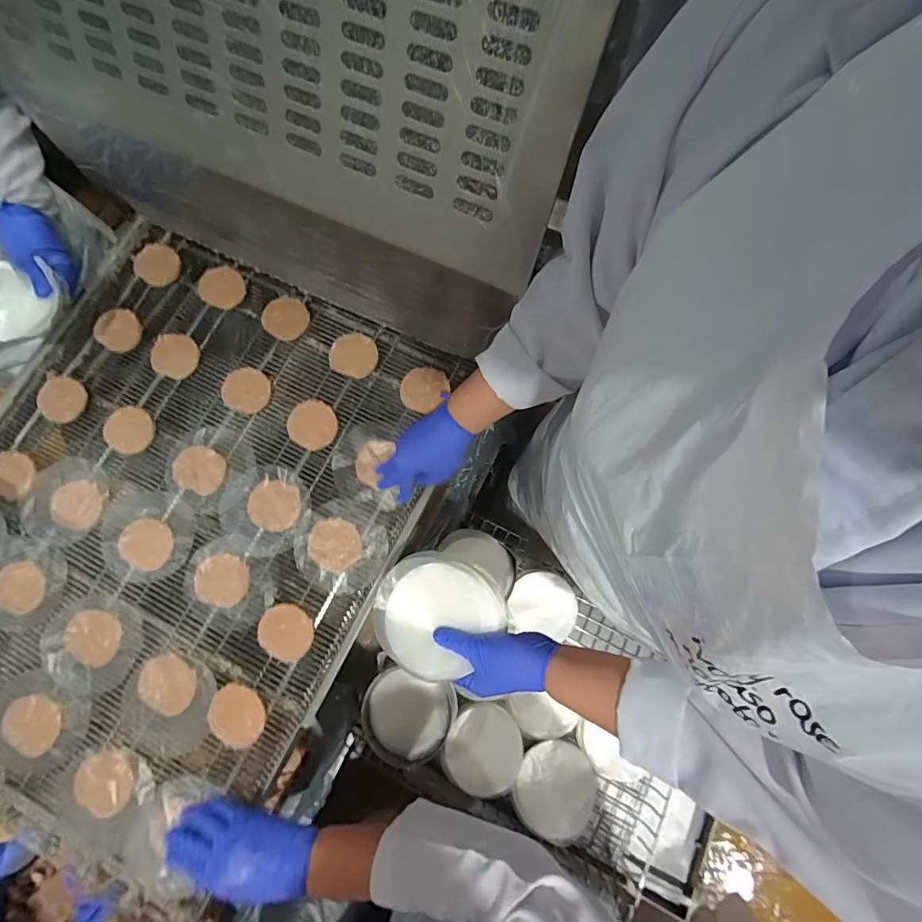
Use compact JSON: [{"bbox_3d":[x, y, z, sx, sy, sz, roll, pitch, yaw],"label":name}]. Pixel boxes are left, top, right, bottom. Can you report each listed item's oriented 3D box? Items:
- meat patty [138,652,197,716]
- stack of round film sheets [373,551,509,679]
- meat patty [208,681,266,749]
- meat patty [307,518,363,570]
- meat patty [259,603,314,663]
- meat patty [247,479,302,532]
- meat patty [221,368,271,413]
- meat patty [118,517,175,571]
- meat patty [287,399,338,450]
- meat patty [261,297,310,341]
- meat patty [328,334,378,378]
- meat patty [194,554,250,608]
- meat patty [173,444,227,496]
[{"bbox_3d":[-0.367,0.277,0.563,0.071,0.013,0.065,0,73,0],"label":"meat patty"},{"bbox_3d":[-0.030,0.166,0.501,0.127,0.028,0.131,38,76,11],"label":"stack of round film sheets"},{"bbox_3d":[-0.278,0.315,0.561,0.071,0.006,0.065,0,73,0],"label":"meat patty"},{"bbox_3d":[-0.166,0.110,0.600,0.071,0.006,0.064,15,73,5],"label":"meat patty"},{"bbox_3d":[-0.225,0.219,0.581,0.068,0.011,0.063,0,73,0],"label":"meat patty"},{"bbox_3d":[-0.253,0.059,0.611,0.069,0.004,0.066,-9,73,-3],"label":"meat patty"},{"bbox_3d":[-0.307,-0.102,0.648,0.065,0.012,0.064,0,73,0],"label":"meat patty"},{"bbox_3d":[-0.426,0.112,0.610,0.068,0.007,0.067,-8,73,-2],"label":"meat patty"},{"bbox_3d":[-0.208,-0.052,0.632,0.067,0.011,0.068,0,73,0],"label":"meat patty"},{"bbox_3d":[-0.261,-0.213,0.674,0.065,0.012,0.071,0,73,0],"label":"meat patty"},{"bbox_3d":[-0.152,-0.151,0.653,0.069,0.016,0.064,0,73,0],"label":"meat patty"},{"bbox_3d":[-0.316,0.157,0.594,0.069,0.006,0.063,0,73,0],"label":"meat patty"},{"bbox_3d":[-0.366,0.011,0.631,0.071,0.011,0.061,19,74,6],"label":"meat patty"}]

